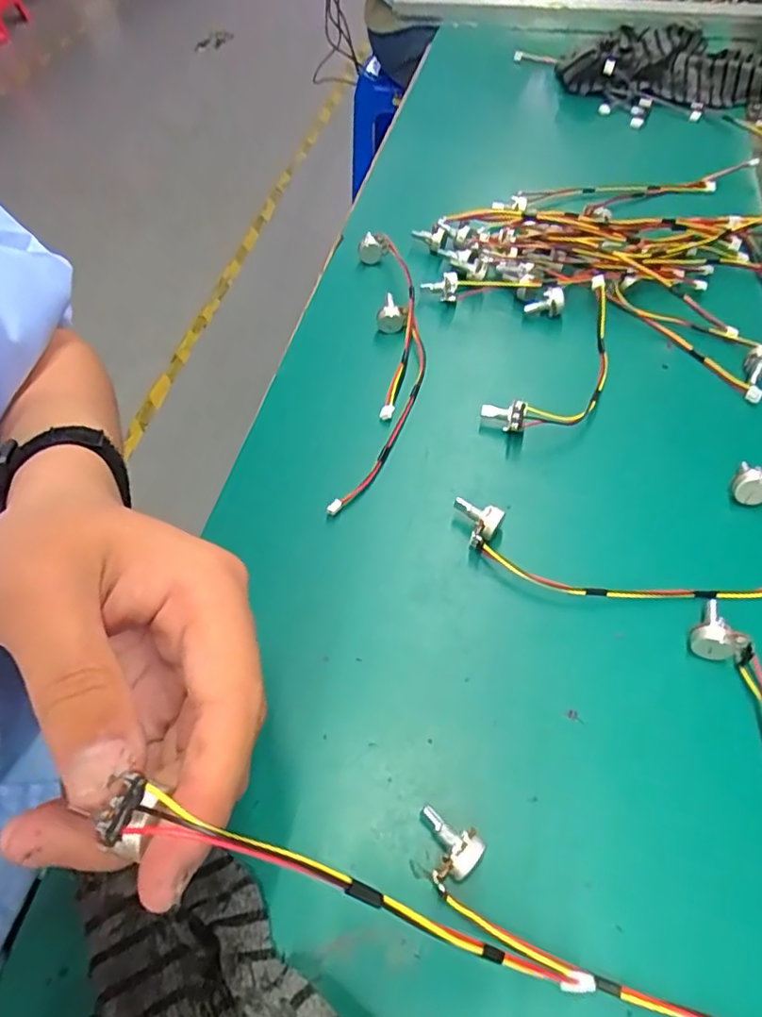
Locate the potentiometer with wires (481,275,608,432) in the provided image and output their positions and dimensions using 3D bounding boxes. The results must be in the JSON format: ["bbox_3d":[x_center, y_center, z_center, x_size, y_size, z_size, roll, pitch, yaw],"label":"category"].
[{"bbox_3d":[0.112,-0.085,0.343,0.047,0.023,0.128,31,63,21],"label":"potentiometer with wires"}]

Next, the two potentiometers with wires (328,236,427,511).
[{"bbox_3d":[0.003,-0.093,0.356,0.046,0.021,0.221,1,56,3],"label":"two potentiometers with wires"}]

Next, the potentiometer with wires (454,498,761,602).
[{"bbox_3d":[0.111,0.028,0.271,0.159,0.018,0.035,12,57,10],"label":"potentiometer with wires"}]

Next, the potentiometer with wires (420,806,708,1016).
[{"bbox_3d":[0.086,0.149,0.190,0.164,0.021,0.024,21,59,15],"label":"potentiometer with wires"}]

